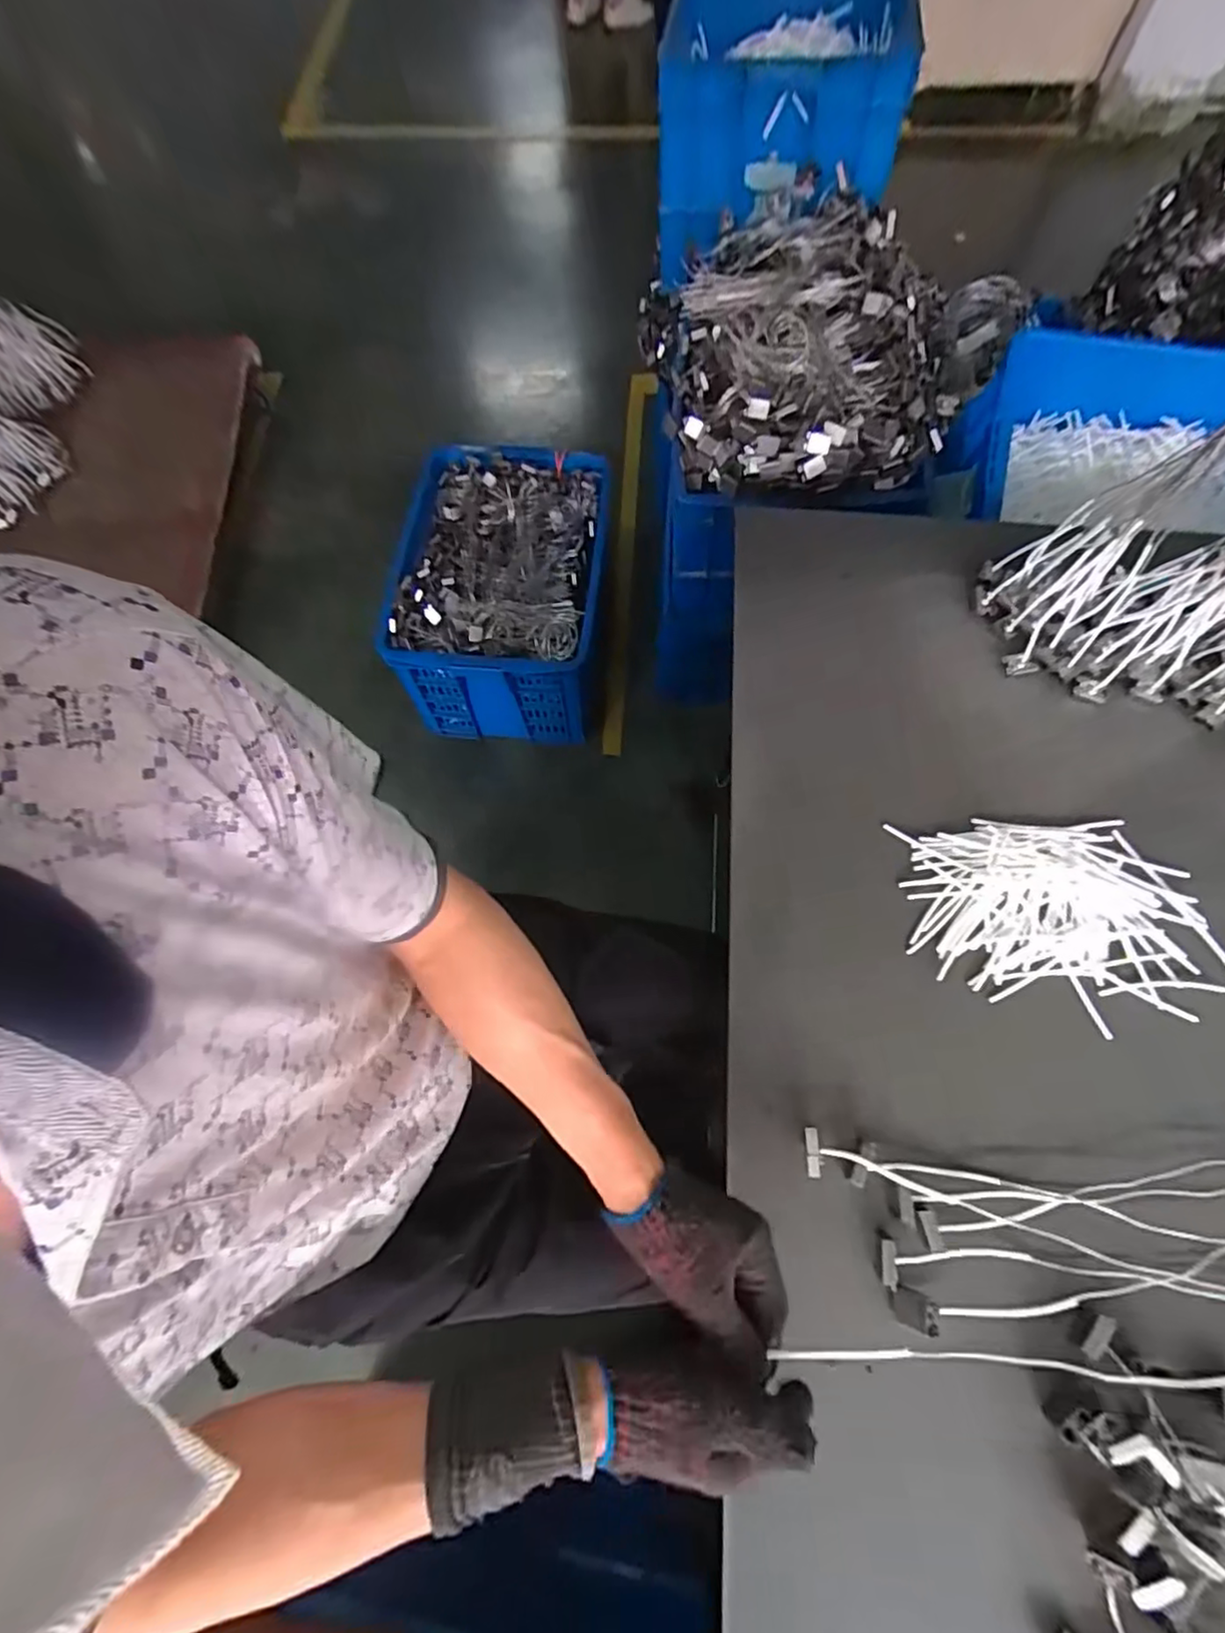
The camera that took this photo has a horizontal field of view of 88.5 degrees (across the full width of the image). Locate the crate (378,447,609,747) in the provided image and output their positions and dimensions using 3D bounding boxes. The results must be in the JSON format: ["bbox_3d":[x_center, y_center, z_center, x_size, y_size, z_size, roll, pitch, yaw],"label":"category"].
[{"bbox_3d":[-0.264,-0.521,1.484,0.472,0.306,0.591,7,69,3],"label":"crate"}]

